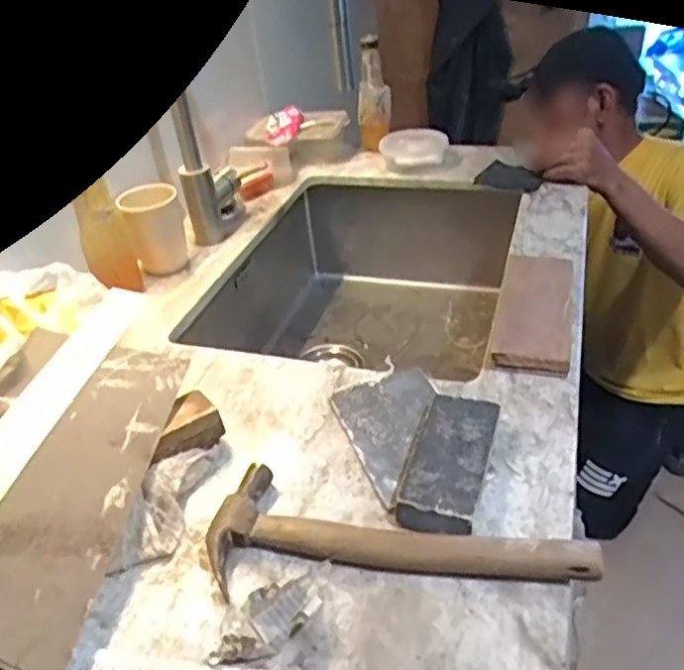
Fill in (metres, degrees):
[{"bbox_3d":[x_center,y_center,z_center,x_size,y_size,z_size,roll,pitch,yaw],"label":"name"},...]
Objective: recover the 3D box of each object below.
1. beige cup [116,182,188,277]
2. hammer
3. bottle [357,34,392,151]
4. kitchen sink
[{"bbox_3d":[-0.247,-0.139,0.853,0.074,0.103,0.079,-4,36,3],"label":"beige cup"},{"bbox_3d":[0.041,0.146,0.487,0.281,0.027,0.096,-1,36,7],"label":"hammer"},{"bbox_3d":[0.058,-0.414,1.135,0.061,0.177,0.052,-4,36,3],"label":"bottle"},{"bbox_3d":[0.043,-0.029,0.977,0.395,0.269,0.506,6,38,17],"label":"kitchen sink"}]

